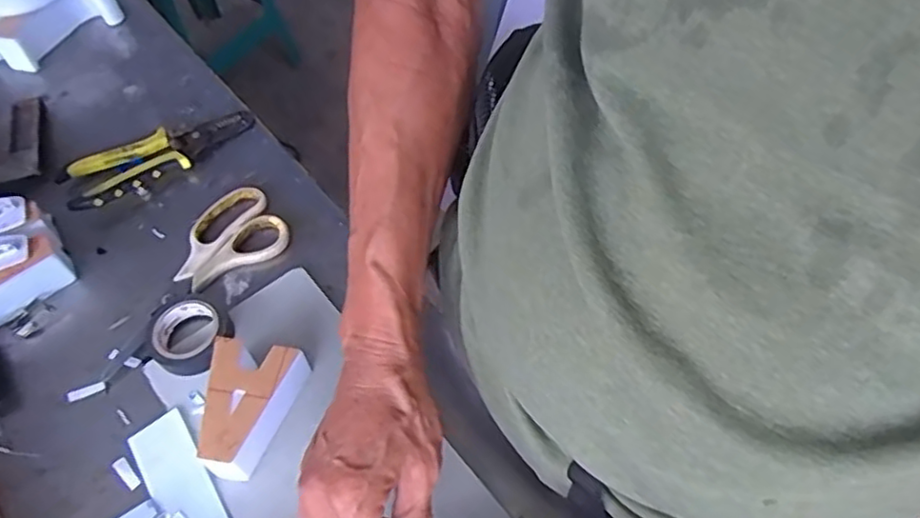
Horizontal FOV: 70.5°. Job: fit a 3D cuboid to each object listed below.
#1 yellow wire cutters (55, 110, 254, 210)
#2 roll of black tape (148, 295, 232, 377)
[{"bbox_3d":[-0.274,-0.099,0.593,0.169,0.017,0.057,-32,63,-20],"label":"yellow wire cutters"},{"bbox_3d":[-0.204,0.057,0.489,0.060,0.018,0.056,0,57,0],"label":"roll of black tape"}]

